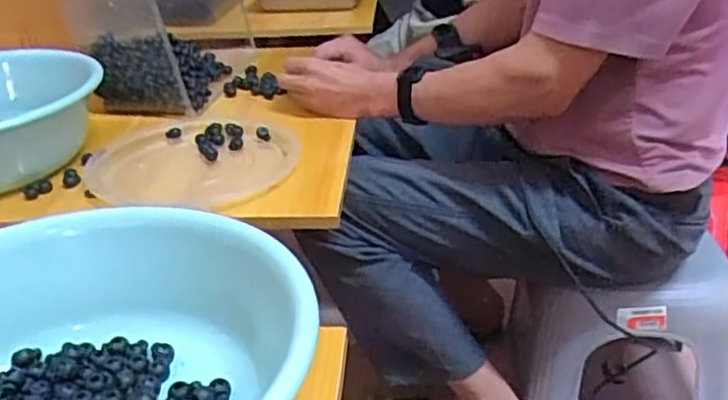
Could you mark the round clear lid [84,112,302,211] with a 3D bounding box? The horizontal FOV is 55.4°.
[{"bbox_3d":[-0.200,-0.057,0.844,0.231,0.026,0.251,-2,29,1],"label":"round clear lid"}]

